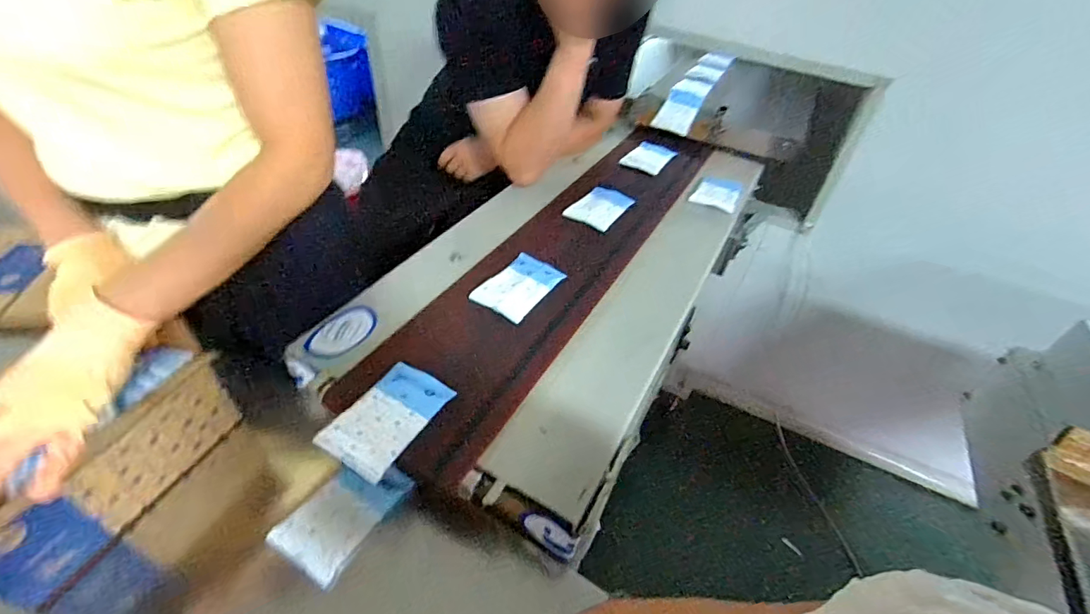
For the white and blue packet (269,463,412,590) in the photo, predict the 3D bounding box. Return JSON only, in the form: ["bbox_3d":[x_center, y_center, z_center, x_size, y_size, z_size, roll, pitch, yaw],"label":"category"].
[{"bbox_3d":[-0.224,0.227,0.534,0.085,0.019,0.132,27,48,18],"label":"white and blue packet"}]

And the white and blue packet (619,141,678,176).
[{"bbox_3d":[0.230,-0.330,1.056,0.086,0.019,0.108,31,49,22],"label":"white and blue packet"}]

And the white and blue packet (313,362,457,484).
[{"bbox_3d":[-0.173,0.118,0.529,0.083,0.011,0.130,25,47,17],"label":"white and blue packet"}]

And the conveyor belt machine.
[{"bbox_3d":[0.119,-0.116,0.849,0.457,0.145,1.105,31,49,22],"label":"conveyor belt machine"}]

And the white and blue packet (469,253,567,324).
[{"bbox_3d":[-0.037,-0.033,0.709,0.085,0.008,0.130,29,48,20],"label":"white and blue packet"}]

